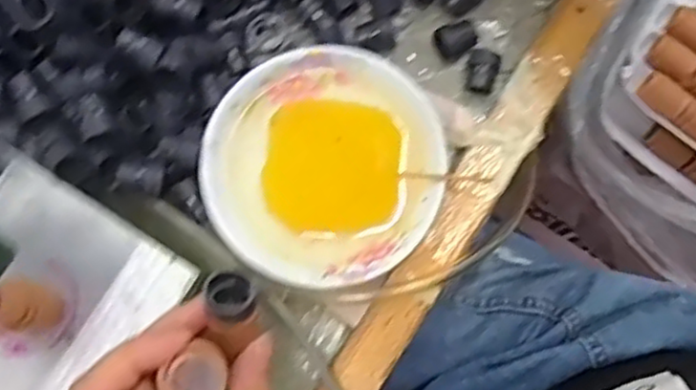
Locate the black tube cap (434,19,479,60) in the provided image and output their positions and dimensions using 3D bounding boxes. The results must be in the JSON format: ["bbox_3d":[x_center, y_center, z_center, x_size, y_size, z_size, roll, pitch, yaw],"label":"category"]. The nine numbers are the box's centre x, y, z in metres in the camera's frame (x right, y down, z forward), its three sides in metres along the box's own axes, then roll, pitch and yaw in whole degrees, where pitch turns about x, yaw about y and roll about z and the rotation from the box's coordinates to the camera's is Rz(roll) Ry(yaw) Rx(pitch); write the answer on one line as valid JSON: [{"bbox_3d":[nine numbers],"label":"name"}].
[{"bbox_3d":[0.065,-0.093,0.421,0.023,0.014,0.017,-20,80,-3],"label":"black tube cap"}]

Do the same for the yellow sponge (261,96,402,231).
[{"bbox_3d":[-0.009,-0.016,0.396,0.075,0.008,0.073,5,79,2],"label":"yellow sponge"}]

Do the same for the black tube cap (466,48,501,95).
[{"bbox_3d":[0.080,-0.074,0.414,0.017,0.016,0.023,17,80,4],"label":"black tube cap"}]

